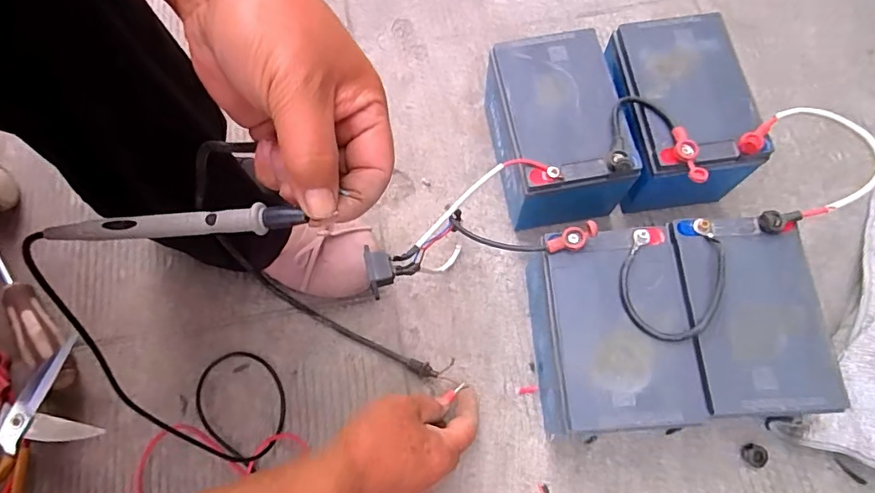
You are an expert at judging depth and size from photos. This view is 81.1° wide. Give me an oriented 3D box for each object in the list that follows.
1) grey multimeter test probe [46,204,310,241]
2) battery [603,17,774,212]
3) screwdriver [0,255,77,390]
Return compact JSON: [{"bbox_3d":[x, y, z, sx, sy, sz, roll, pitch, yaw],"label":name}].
[{"bbox_3d":[-0.125,-0.010,0.238,0.124,0.008,0.010,-3,69,6],"label":"grey multimeter test probe"},{"bbox_3d":[0.215,-0.124,0.479,0.119,0.091,0.154,-5,71,1],"label":"battery"},{"bbox_3d":[-0.399,0.054,0.483,0.199,0.029,0.034,43,76,16],"label":"screwdriver"}]

